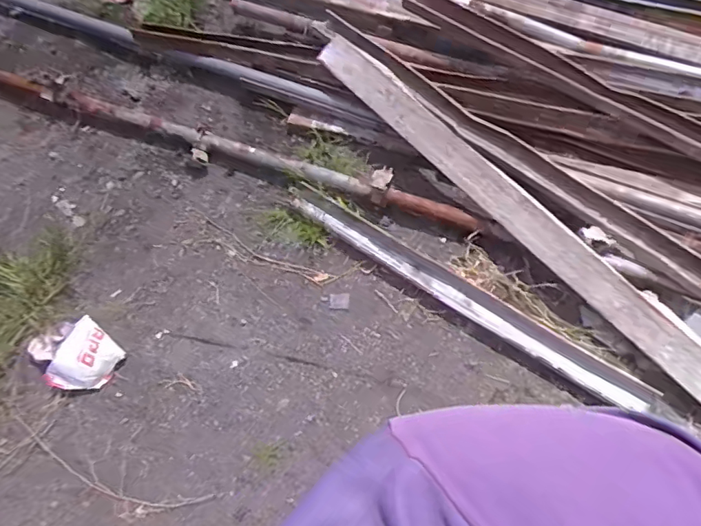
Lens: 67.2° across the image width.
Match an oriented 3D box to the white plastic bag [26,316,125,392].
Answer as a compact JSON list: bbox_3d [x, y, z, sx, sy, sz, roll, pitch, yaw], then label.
[{"bbox_3d":[-0.736,0.243,1.413,0.221,0.052,0.185,40,75,17],"label":"white plastic bag"}]

